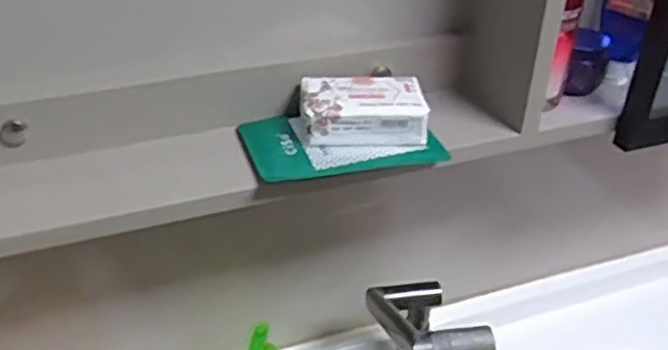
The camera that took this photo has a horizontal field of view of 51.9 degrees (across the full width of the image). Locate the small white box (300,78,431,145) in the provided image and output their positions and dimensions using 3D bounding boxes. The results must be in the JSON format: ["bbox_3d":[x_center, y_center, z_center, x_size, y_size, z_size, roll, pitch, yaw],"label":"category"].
[{"bbox_3d":[0.023,-0.054,0.569,0.104,0.038,0.064,-2,36,-3],"label":"small white box"}]

